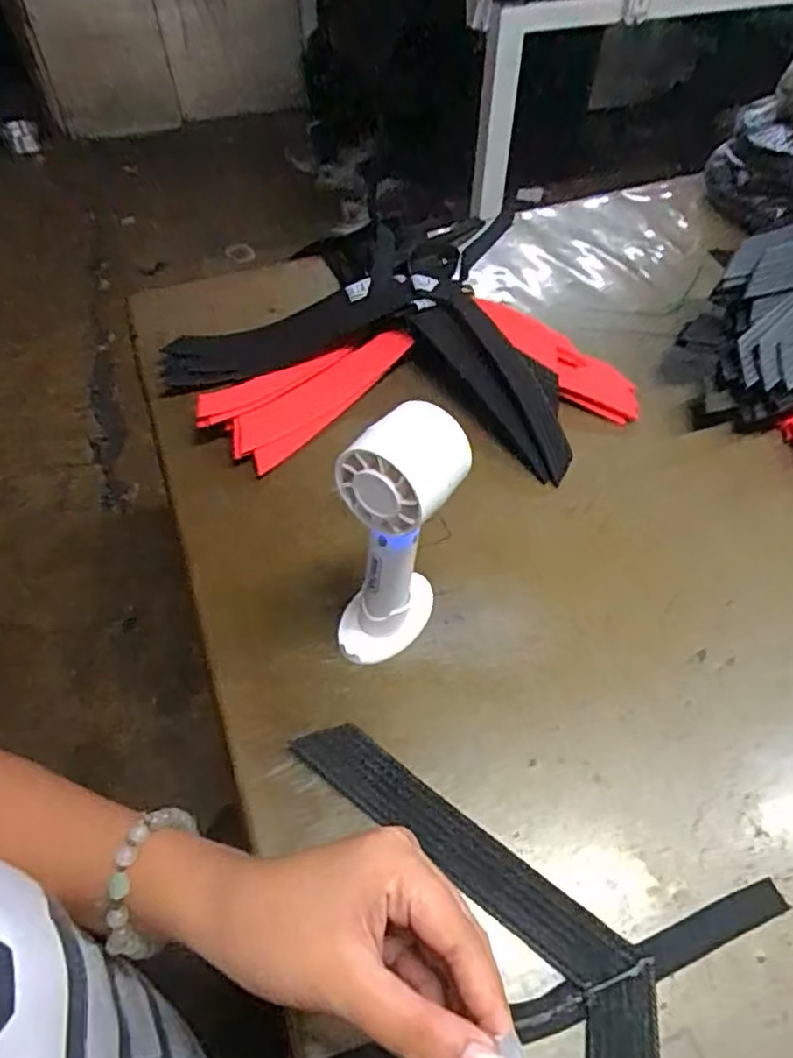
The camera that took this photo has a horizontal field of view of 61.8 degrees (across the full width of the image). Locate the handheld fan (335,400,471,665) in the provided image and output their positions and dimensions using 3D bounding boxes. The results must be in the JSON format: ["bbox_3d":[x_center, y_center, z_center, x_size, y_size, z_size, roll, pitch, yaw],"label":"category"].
[{"bbox_3d":[-0.002,0.011,0.365,0.079,0.161,0.049,-30,58,-19],"label":"handheld fan"}]

